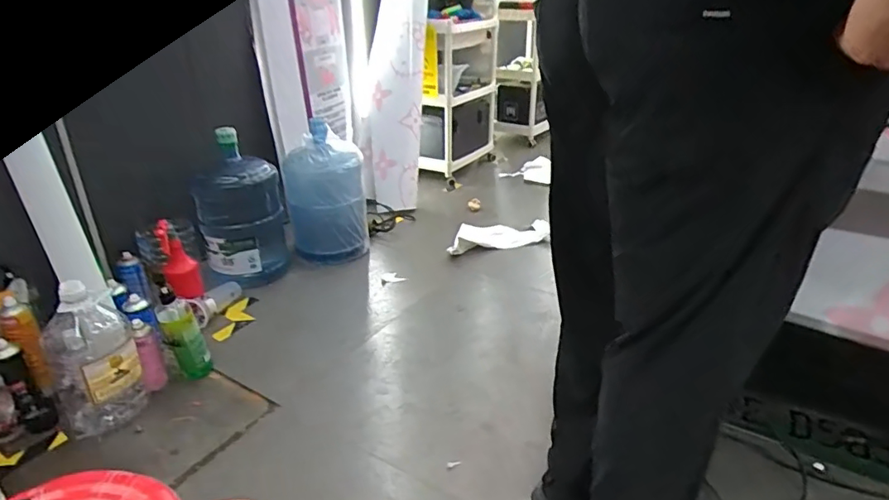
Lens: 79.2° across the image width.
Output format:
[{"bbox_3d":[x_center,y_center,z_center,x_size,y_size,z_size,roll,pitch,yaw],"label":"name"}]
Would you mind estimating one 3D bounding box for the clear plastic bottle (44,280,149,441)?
[{"bbox_3d":[-0.771,0.238,1.173,0.168,0.335,0.142,-23,34,-35],"label":"clear plastic bottle"}]

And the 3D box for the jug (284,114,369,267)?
[{"bbox_3d":[-0.416,-0.182,1.886,0.263,0.438,0.294,-8,27,-14],"label":"jug"}]

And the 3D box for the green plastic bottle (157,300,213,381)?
[{"bbox_3d":[-0.626,0.234,1.309,0.084,0.214,0.063,-15,29,-28],"label":"green plastic bottle"}]

